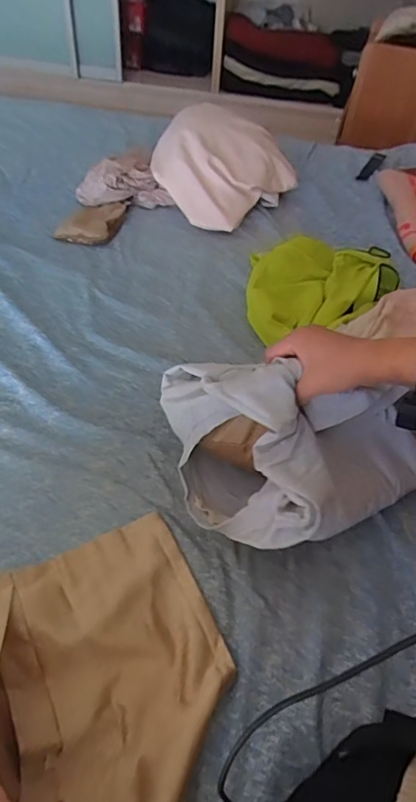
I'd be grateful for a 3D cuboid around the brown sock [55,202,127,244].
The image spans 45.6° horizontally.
[{"bbox_3d":[-0.246,-0.385,1.057,0.109,0.035,0.161,16,50,8],"label":"brown sock"}]

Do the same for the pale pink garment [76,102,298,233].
[{"bbox_3d":[-0.035,-0.535,1.118,0.420,0.200,0.292,19,50,11],"label":"pale pink garment"}]

